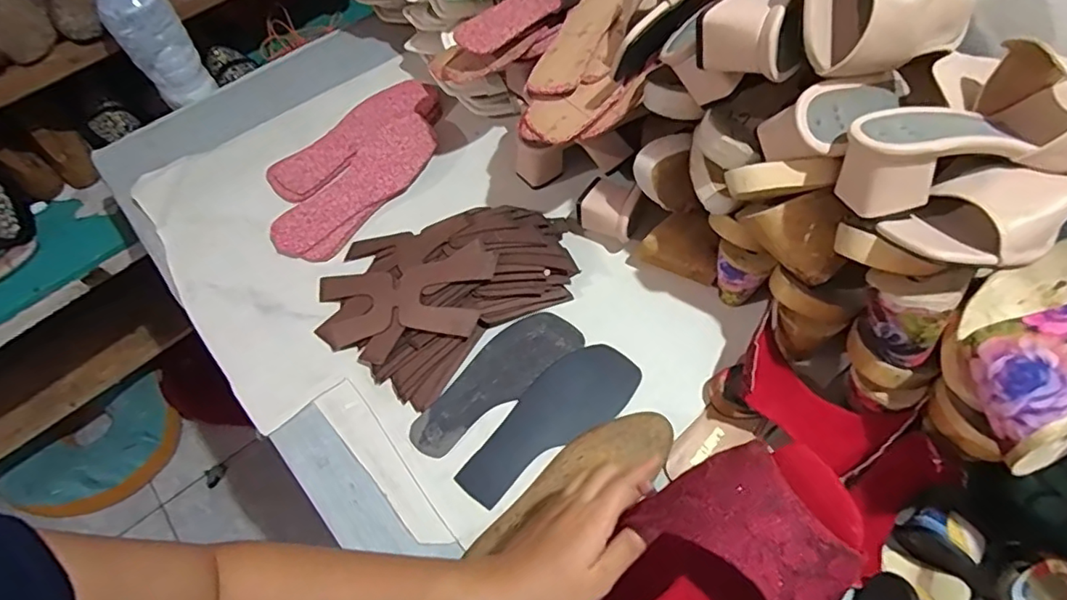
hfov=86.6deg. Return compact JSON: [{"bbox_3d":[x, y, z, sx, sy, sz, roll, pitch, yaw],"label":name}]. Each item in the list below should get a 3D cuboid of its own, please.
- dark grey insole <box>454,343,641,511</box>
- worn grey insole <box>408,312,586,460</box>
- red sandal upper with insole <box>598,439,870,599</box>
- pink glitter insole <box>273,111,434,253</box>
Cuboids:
[{"bbox_3d":[0.013,0.118,0.572,0.204,0.004,0.076,-34,65,-14],"label":"dark grey insole"},{"bbox_3d":[-0.043,0.080,0.592,0.199,0.007,0.065,-36,66,-15],"label":"worn grey insole"},{"bbox_3d":[0.089,0.182,0.336,0.230,0.040,0.097,-48,67,8],"label":"red sandal upper with insole"},{"bbox_3d":[-0.213,-0.141,0.704,0.080,0.021,0.242,36,69,20],"label":"pink glitter insole"}]

